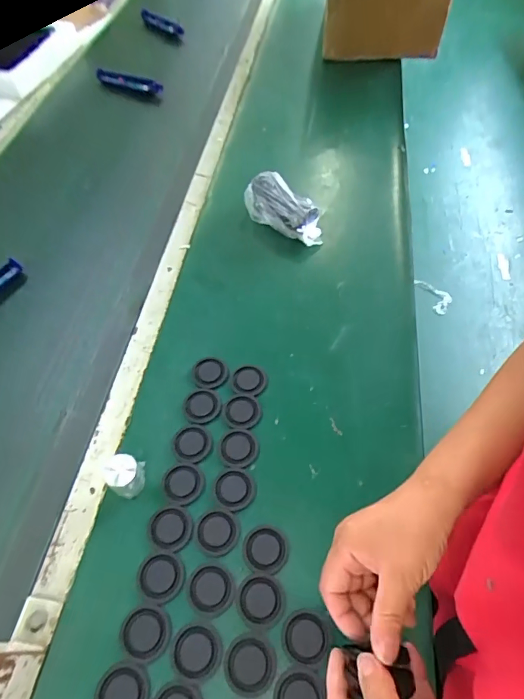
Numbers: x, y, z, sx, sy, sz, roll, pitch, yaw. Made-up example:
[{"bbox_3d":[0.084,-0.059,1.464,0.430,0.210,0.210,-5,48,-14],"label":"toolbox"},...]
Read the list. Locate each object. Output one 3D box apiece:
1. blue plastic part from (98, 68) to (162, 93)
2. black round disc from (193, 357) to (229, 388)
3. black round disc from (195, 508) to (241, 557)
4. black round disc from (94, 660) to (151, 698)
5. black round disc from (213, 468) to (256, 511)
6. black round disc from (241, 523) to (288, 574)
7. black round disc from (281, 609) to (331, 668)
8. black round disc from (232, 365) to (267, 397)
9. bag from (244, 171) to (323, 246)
[{"bbox_3d":[-0.317,-0.640,1.048,0.174,0.025,0.028,18,59,14],"label":"blue plastic part"},{"bbox_3d":[-0.067,0.029,0.566,0.044,0.005,0.047,-1,56,1],"label":"black round disc"},{"bbox_3d":[-0.046,0.190,0.456,0.044,0.004,0.045,-1,56,1],"label":"black round disc"},{"bbox_3d":[-0.123,0.302,0.383,0.046,0.004,0.047,-1,56,1],"label":"black round disc"},{"bbox_3d":[-0.030,0.154,0.482,0.044,0.004,0.046,-1,56,1],"label":"black round disc"},{"bbox_3d":[0.004,0.203,0.445,0.045,0.004,0.045,-1,56,1],"label":"black round disc"},{"bbox_3d":[0.040,0.265,0.403,0.043,0.004,0.043,-1,56,1],"label":"black round disc"},{"bbox_3d":[-0.016,0.038,0.558,0.042,0.004,0.040,-1,56,1],"label":"black round disc"},{"bbox_3d":[0.035,-0.227,0.705,0.053,0.054,0.150,-40,63,-22],"label":"bag"}]

